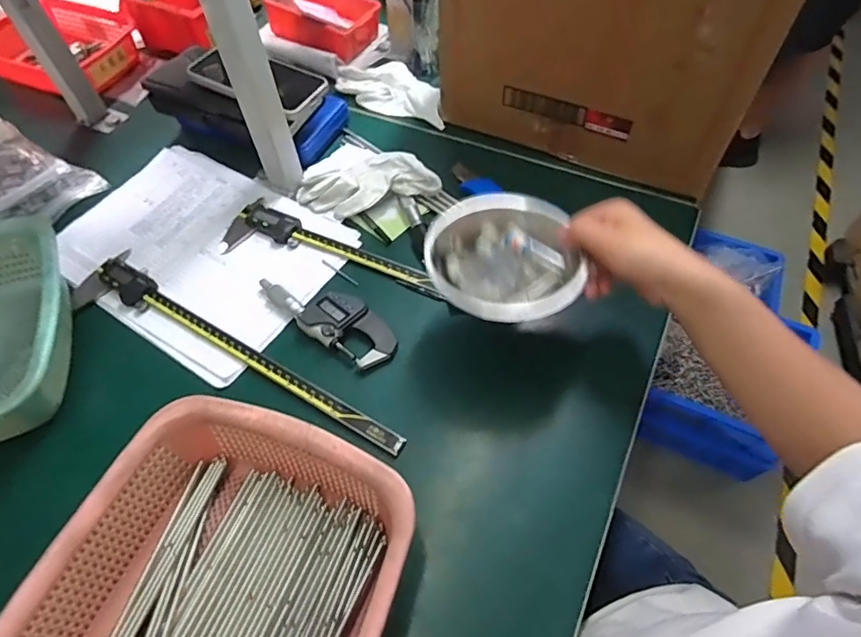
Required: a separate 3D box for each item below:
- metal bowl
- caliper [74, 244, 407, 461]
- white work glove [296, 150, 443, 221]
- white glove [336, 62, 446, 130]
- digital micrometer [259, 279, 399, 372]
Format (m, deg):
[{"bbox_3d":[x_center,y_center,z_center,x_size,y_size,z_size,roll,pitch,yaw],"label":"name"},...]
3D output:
[{"bbox_3d":[0.058,-0.044,0.423,0.118,0.040,0.120,-1,56,1],"label":"metal bowl"},{"bbox_3d":[-0.195,0.033,0.492,0.384,0.018,0.068,26,61,18],"label":"caliper"},{"bbox_3d":[-0.073,-0.154,0.591,0.164,0.045,0.061,-4,56,-1],"label":"white work glove"},{"bbox_3d":[-0.050,-0.313,0.710,0.168,0.031,0.076,21,60,15],"label":"white glove"},{"bbox_3d":[-0.103,-0.004,0.512,0.158,0.020,0.056,27,61,19],"label":"digital micrometer"}]

